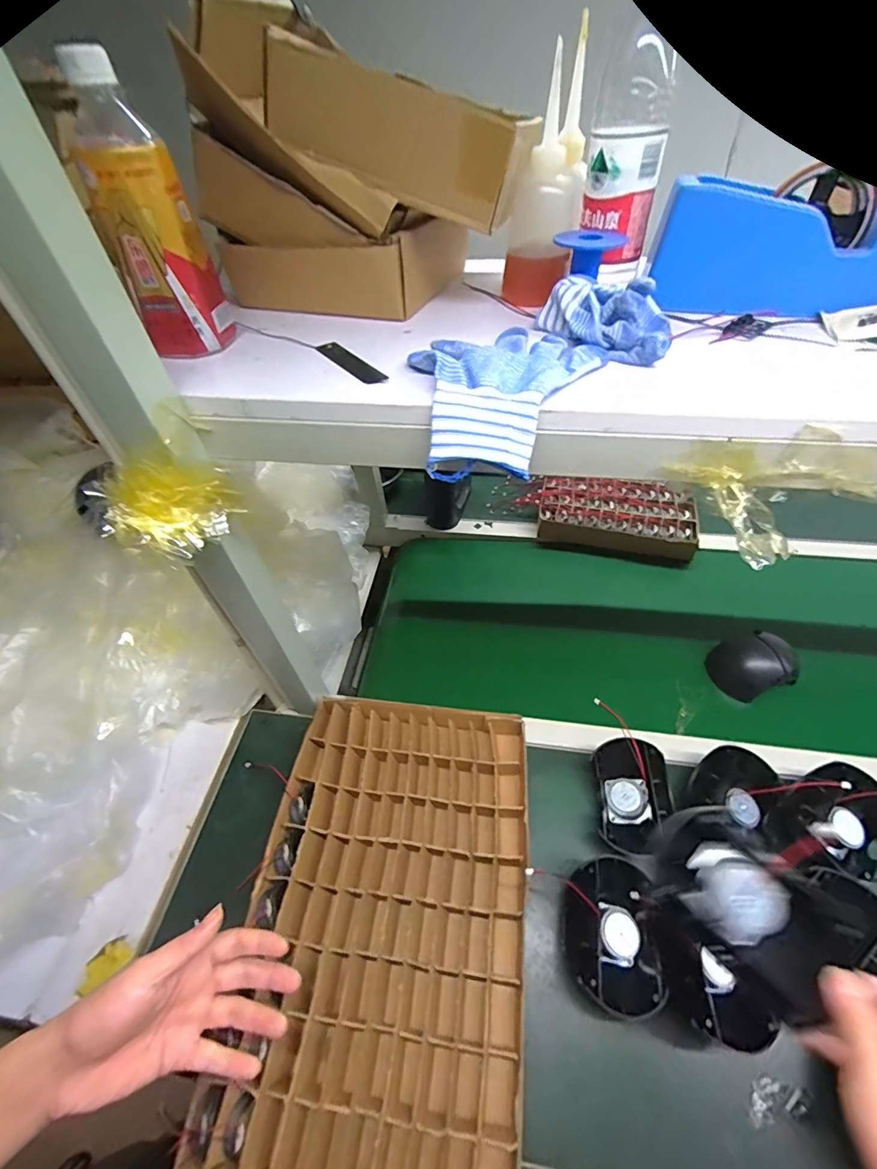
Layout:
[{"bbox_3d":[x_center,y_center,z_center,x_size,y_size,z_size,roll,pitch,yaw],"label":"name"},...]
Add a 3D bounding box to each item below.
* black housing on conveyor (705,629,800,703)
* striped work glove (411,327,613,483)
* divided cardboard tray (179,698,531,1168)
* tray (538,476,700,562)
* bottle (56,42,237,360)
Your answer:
[{"bbox_3d":[0.495,0.127,0.717,0.117,0.063,0.088,-15,50,-8],"label":"black housing on conveyor"},{"bbox_3d":[0.045,-0.155,0.363,0.117,0.050,0.158,27,57,24],"label":"striped work glove"},{"bbox_3d":[-0.054,0.372,0.544,0.319,0.059,0.457,3,50,7],"label":"divided cardboard tray"},{"bbox_3d":[0.372,-0.144,0.963,0.299,0.071,0.168,11,51,13],"label":"tray"},{"bbox_3d":[-0.215,-0.263,0.353,0.061,0.187,0.062,-19,51,-12],"label":"bottle"}]

